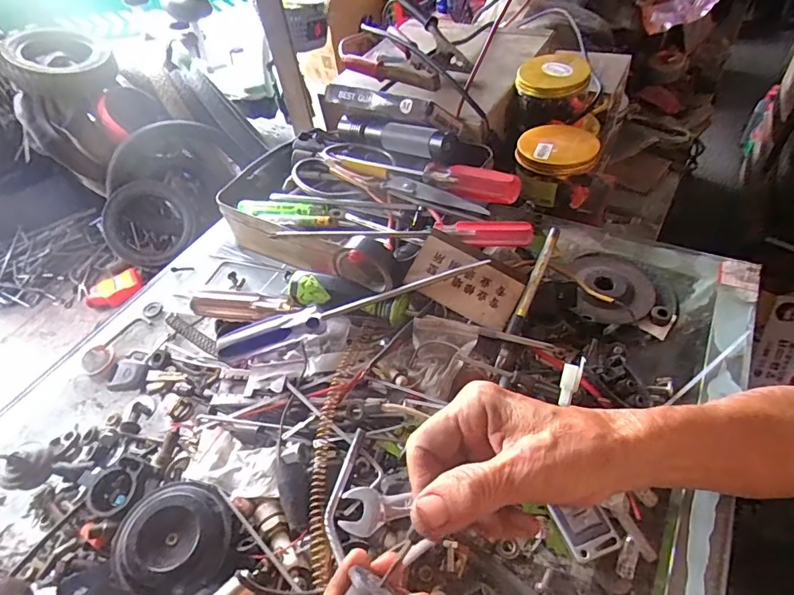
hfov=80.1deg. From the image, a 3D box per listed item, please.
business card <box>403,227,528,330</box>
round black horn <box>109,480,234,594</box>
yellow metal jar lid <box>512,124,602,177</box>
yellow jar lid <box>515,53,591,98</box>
[{"bbox_3d":[0.057,-0.015,0.385,0.088,0.007,0.054,29,86,6],"label":"business card"},{"bbox_3d":[-0.140,0.151,0.295,0.067,0.019,0.067,7,58,-11],"label":"round black horn"},{"bbox_3d":[0.169,-0.157,0.495,0.082,0.021,0.068,3,49,9],"label":"yellow metal jar lid"},{"bbox_3d":[0.184,-0.264,0.554,0.078,0.018,0.089,11,51,16],"label":"yellow jar lid"}]

